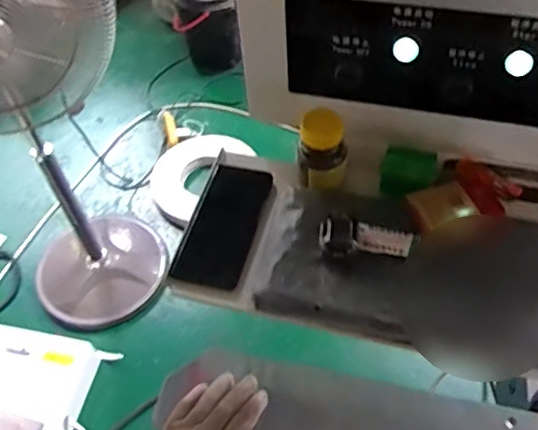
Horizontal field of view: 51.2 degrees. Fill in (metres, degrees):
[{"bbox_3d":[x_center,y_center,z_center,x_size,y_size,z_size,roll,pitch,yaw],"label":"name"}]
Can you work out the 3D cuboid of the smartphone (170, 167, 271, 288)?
[{"bbox_3d":[-0.049,0.009,0.660,0.075,0.010,0.161,14,58,10],"label":"smartphone"}]

